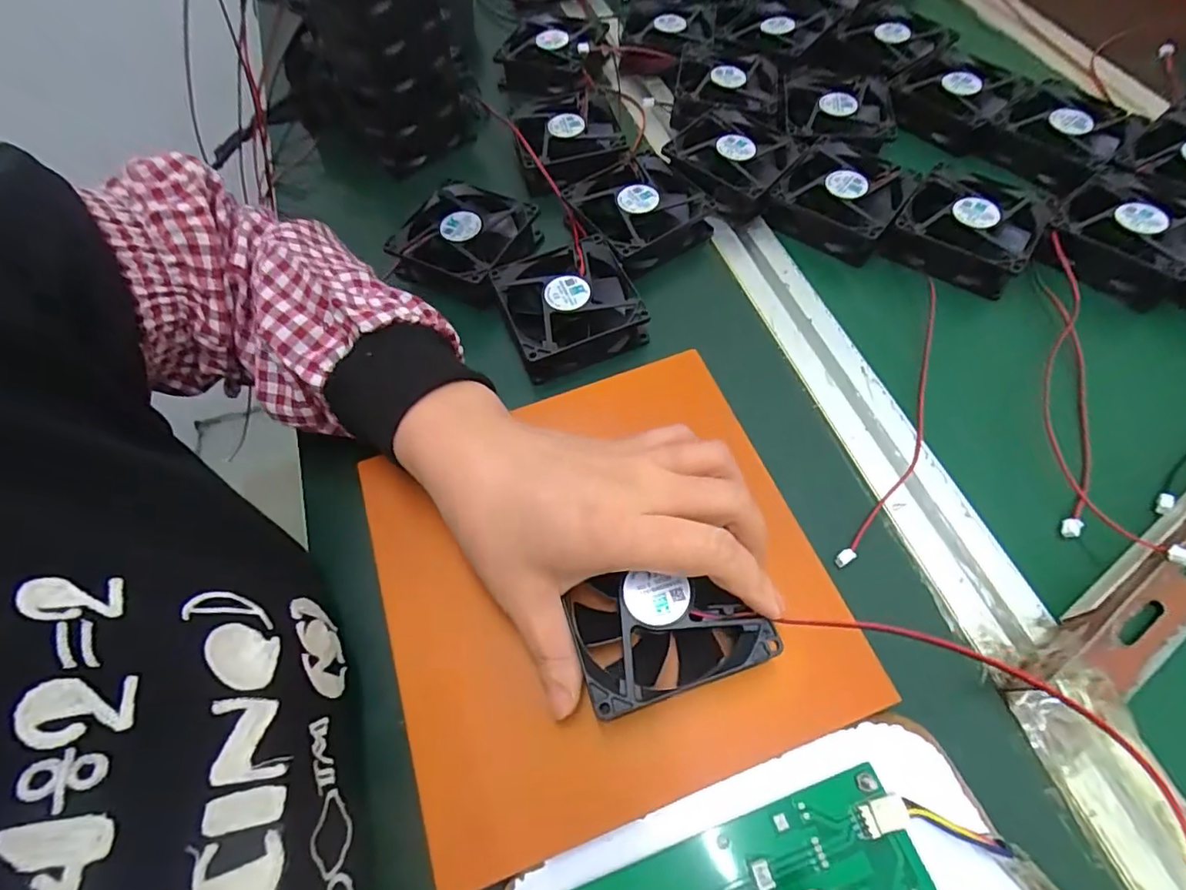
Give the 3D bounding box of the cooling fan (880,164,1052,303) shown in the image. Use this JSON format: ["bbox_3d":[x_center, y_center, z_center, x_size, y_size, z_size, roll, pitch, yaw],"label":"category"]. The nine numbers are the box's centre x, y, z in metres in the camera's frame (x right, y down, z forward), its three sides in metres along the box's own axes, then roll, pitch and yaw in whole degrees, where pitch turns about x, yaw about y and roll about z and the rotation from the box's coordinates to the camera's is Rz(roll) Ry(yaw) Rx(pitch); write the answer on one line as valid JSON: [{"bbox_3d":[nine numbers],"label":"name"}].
[{"bbox_3d":[0.248,-0.145,0.365,0.081,0.019,0.083,31,68,17],"label":"cooling fan"}]

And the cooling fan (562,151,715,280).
[{"bbox_3d":[0.032,-0.166,0.386,0.079,0.027,0.083,-25,64,-10],"label":"cooling fan"}]

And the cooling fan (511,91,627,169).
[{"bbox_3d":[-0.022,-0.241,0.422,0.078,0.022,0.079,-15,61,-6],"label":"cooling fan"}]

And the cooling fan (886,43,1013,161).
[{"bbox_3d":[0.283,-0.271,0.430,0.084,0.023,0.084,-41,66,-19],"label":"cooling fan"}]

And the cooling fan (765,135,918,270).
[{"bbox_3d":[0.177,-0.177,0.387,0.077,0.023,0.090,32,66,19],"label":"cooling fan"}]

